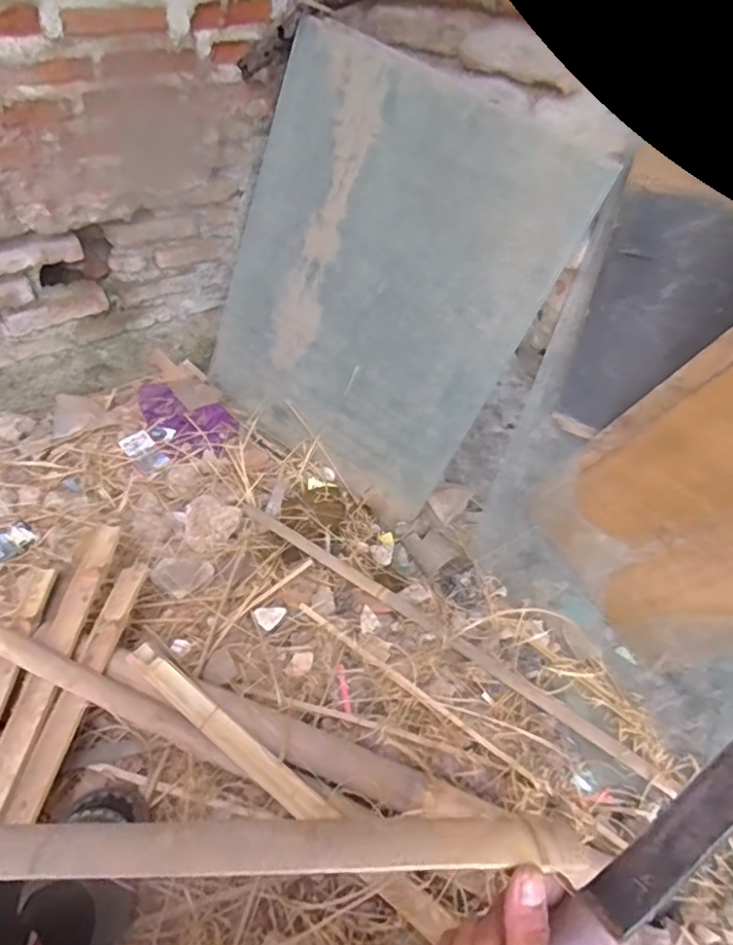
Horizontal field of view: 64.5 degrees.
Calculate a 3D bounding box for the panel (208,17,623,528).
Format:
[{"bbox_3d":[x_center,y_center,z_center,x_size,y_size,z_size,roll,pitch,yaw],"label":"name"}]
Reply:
[{"bbox_3d":[-0.013,-0.345,1.132,0.657,0.753,0.028,40,34,20],"label":"panel"}]

